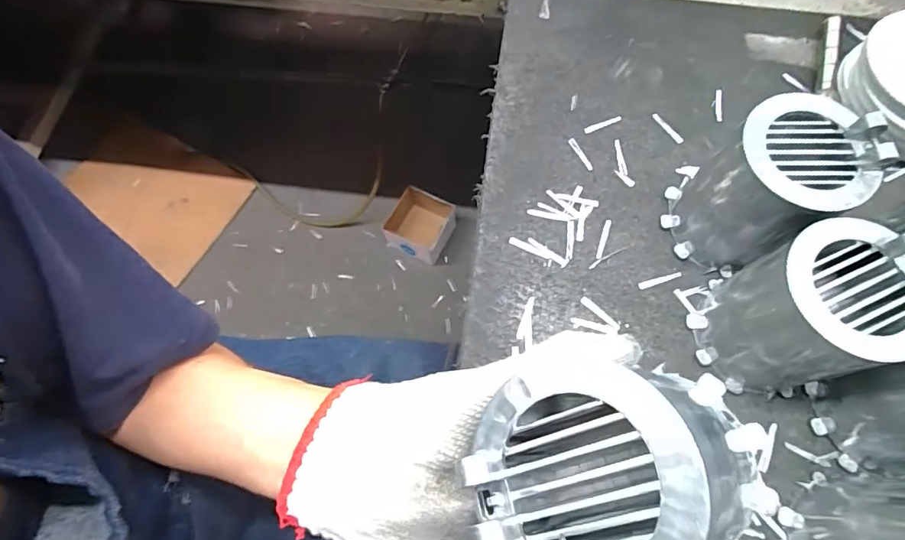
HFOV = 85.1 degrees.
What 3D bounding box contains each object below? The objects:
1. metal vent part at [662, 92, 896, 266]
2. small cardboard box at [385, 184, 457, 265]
[{"bbox_3d":[0.227,-0.062,0.368,0.084,0.120,0.091,0,69,0],"label":"metal vent part"},{"bbox_3d":[-0.079,-0.111,1.221,0.147,0.094,0.140,27,72,11],"label":"small cardboard box"}]

